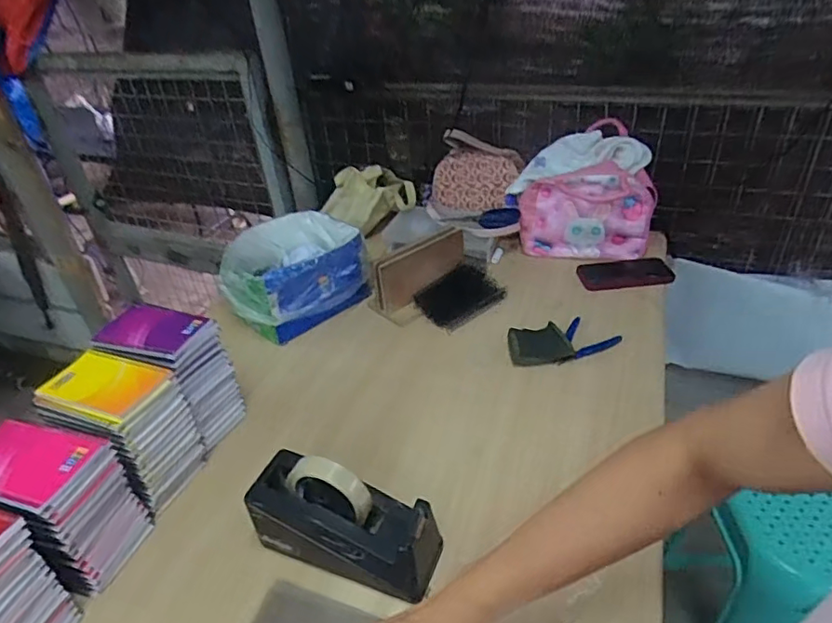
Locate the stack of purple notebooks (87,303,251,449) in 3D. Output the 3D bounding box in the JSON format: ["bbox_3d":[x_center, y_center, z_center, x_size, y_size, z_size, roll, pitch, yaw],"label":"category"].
[{"bbox_3d":[-0.330,0.088,0.748,0.140,0.171,0.101,10,37,20],"label":"stack of purple notebooks"}]

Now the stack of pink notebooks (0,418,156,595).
[{"bbox_3d":[-0.389,0.209,0.596,0.126,0.153,0.104,7,37,17],"label":"stack of pink notebooks"}]

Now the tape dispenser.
[{"bbox_3d":[-0.074,0.227,0.589,0.211,0.133,0.070,10,38,21],"label":"tape dispenser"}]

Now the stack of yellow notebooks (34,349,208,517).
[{"bbox_3d":[-0.351,0.146,0.672,0.129,0.164,0.104,11,38,21],"label":"stack of yellow notebooks"}]

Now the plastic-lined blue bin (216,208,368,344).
[{"bbox_3d":[-0.228,-0.070,1.002,0.241,0.134,0.220,-25,40,-27],"label":"plastic-lined blue bin"}]

